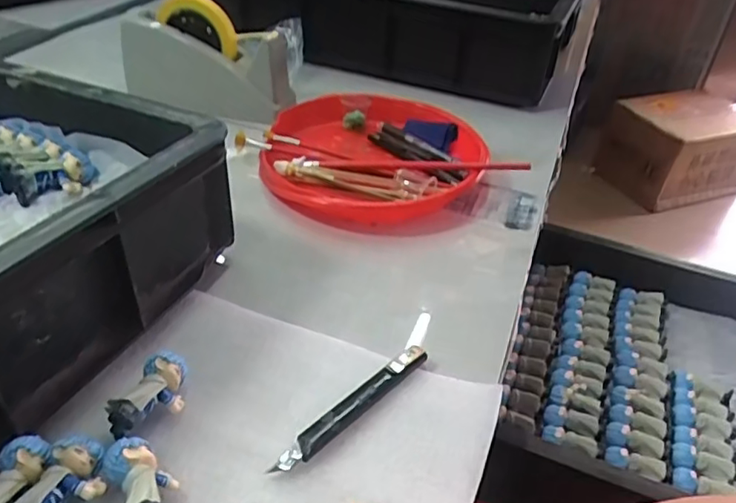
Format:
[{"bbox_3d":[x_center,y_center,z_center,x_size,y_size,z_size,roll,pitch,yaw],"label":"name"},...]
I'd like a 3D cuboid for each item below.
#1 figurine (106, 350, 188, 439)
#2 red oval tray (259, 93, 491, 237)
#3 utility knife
[{"bbox_3d":[-0.136,0.092,0.378,0.030,0.029,0.061,12,38,10],"label":"figurine"},{"bbox_3d":[0.007,-0.112,0.662,0.244,0.033,0.251,-10,40,-19],"label":"red oval tray"},{"bbox_3d":[-0.007,0.101,0.395,0.014,0.011,0.138,31,44,30],"label":"utility knife"}]

